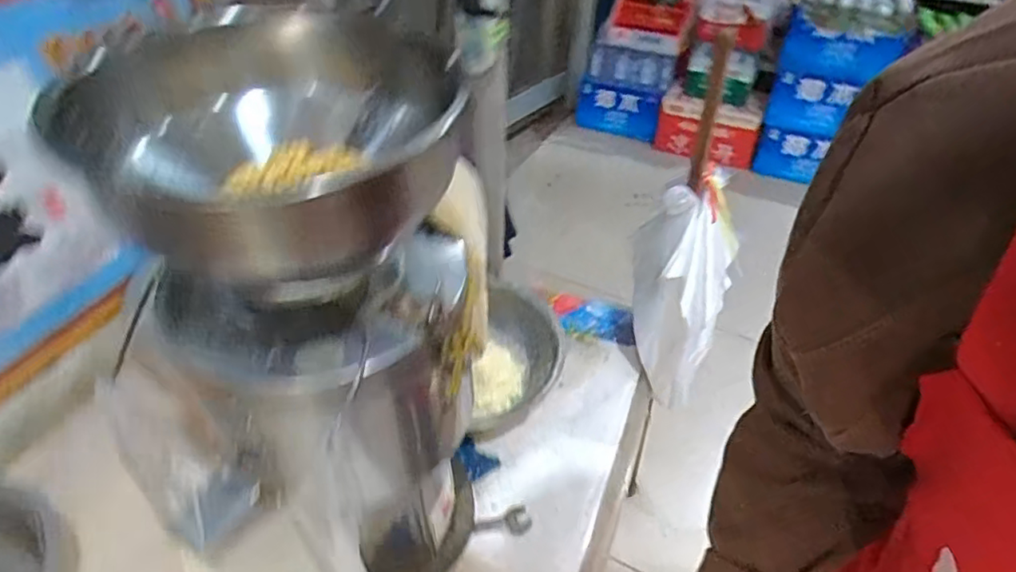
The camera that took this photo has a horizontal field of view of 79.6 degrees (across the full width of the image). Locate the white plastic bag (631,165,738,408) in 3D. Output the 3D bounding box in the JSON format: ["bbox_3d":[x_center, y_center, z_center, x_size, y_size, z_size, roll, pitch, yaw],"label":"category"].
[{"bbox_3d":[0.266,0.023,0.934,0.140,0.332,0.165,1,41,0],"label":"white plastic bag"}]

